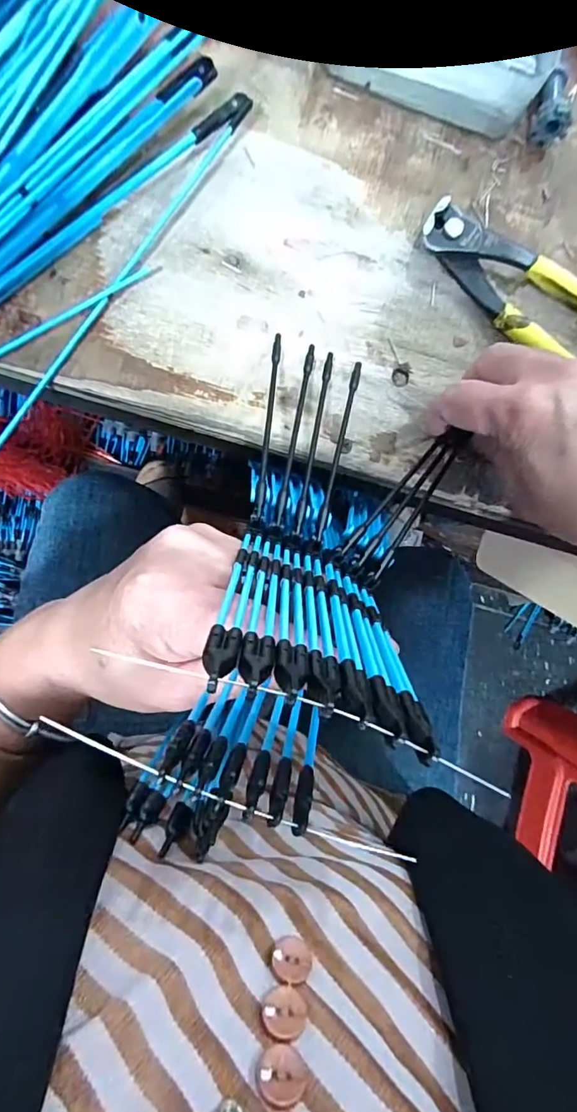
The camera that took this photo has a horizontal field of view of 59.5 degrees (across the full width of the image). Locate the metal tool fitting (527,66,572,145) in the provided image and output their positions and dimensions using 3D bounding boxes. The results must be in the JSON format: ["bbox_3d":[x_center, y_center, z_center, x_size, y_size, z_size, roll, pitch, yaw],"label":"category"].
[{"bbox_3d":[0.145,-0.249,0.277,0.019,0.022,0.035,11,87,-7],"label":"metal tool fitting"}]

